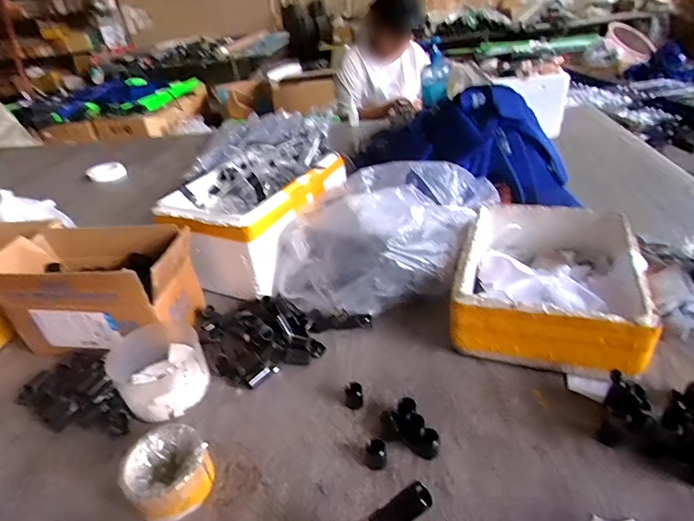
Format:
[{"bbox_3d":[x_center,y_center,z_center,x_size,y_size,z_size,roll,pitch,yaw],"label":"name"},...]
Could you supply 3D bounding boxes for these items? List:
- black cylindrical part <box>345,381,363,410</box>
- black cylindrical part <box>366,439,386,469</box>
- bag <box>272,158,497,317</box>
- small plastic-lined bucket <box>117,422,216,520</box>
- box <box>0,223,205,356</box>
[{"bbox_3d":[0.009,0.175,0.557,0.022,0.032,0.021,-4,34,3],"label":"black cylindrical part"},{"bbox_3d":[0.033,0.217,0.482,0.021,0.032,0.019,-2,34,6],"label":"black cylindrical part"},{"bbox_3d":[0.067,-0.058,0.759,0.283,0.166,0.350,16,40,30],"label":"bag"},{"bbox_3d":[-0.198,0.233,0.479,0.090,0.055,0.085,-4,34,3],"label":"small plastic-lined bucket"},{"bbox_3d":[-0.393,0.042,0.682,0.295,0.142,0.142,-1,34,8],"label":"box"}]

